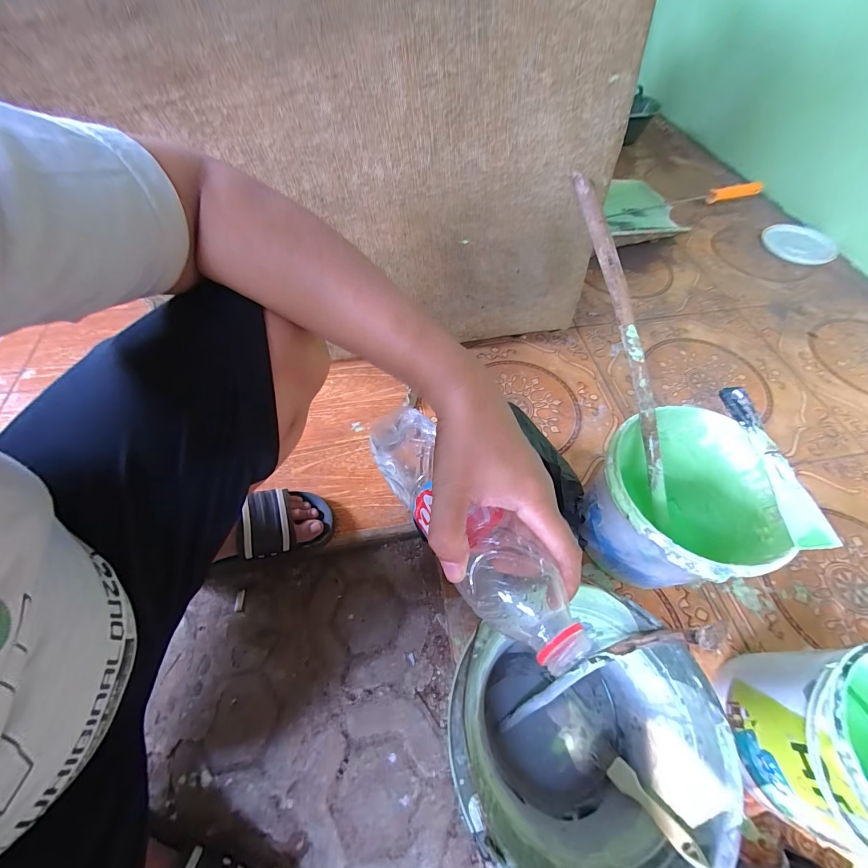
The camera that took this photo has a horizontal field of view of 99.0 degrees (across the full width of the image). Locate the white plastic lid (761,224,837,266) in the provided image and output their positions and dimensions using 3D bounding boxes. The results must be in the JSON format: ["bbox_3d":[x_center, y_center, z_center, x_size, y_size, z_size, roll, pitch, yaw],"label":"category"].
[{"bbox_3d":[1.007,-0.527,1.018,0.160,0.020,0.173,-1,58,2],"label":"white plastic lid"}]

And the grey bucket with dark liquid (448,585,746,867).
[{"bbox_3d":[0.144,0.324,0.407,0.237,0.191,0.218,-1,58,2],"label":"grey bucket with dark liquid"}]

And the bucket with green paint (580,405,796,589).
[{"bbox_3d":[0.317,0.107,0.517,0.205,0.205,0.198,-1,58,2],"label":"bucket with green paint"}]

